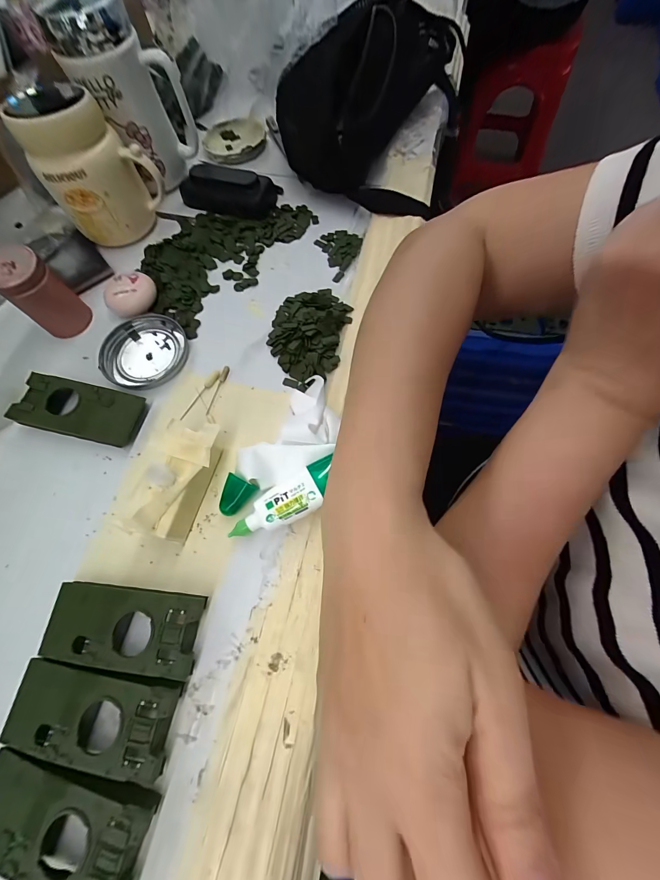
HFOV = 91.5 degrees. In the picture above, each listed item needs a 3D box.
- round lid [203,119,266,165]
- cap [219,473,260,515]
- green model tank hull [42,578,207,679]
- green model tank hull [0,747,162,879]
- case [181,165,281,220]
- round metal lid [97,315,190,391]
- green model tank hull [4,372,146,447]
[{"bbox_3d":[-0.123,-0.381,0.412,0.074,0.017,0.078,-1,70,2],"label":"round lid"},{"bbox_3d":[-0.072,0.043,0.247,0.024,0.019,0.029,18,71,8],"label":"cap"},{"bbox_3d":[-0.139,0.126,0.219,0.104,0.020,0.046,5,70,4],"label":"green model tank hull"},{"bbox_3d":[-0.155,0.216,0.185,0.106,0.020,0.051,9,70,5],"label":"green model tank hull"},{"bbox_3d":[-0.118,-0.288,0.366,0.109,0.028,0.050,13,71,7],"label":"case"},{"bbox_3d":[-0.178,-0.085,0.307,0.076,0.009,0.080,-1,70,2],"label":"round metal lid"},{"bbox_3d":[-0.216,-0.027,0.277,0.100,0.023,0.046,11,70,6],"label":"green model tank hull"}]

